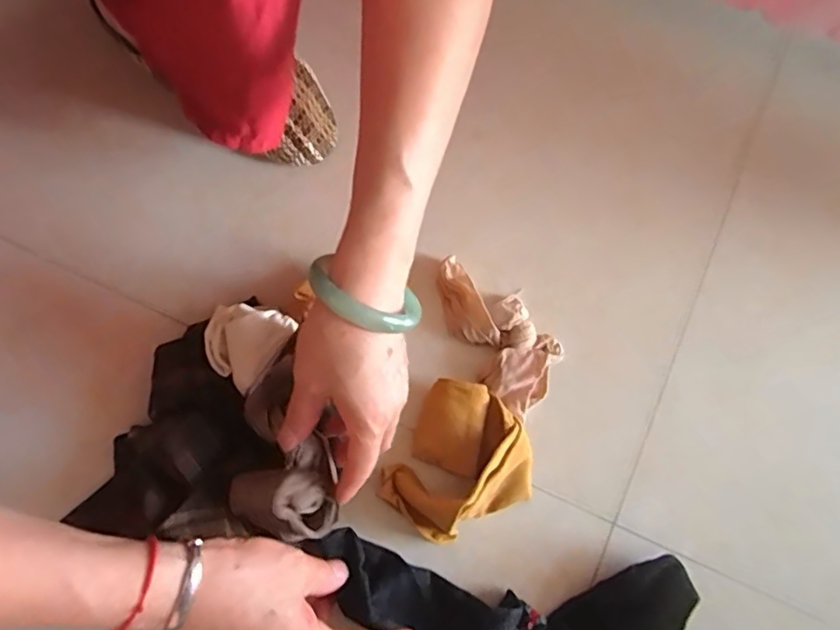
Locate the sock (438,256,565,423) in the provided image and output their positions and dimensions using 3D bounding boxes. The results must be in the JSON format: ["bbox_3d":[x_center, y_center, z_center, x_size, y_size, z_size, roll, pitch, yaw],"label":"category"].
[{"bbox_3d":[0.057,0.012,0.442,0.062,0.034,0.124,-37,82,-7],"label":"sock"}]

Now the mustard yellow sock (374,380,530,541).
[{"bbox_3d":[0.032,0.108,0.407,0.092,0.054,0.106,32,80,5],"label":"mustard yellow sock"}]

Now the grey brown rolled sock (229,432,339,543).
[{"bbox_3d":[-0.091,0.116,0.375,0.068,0.039,0.060,-11,79,-3],"label":"grey brown rolled sock"}]

